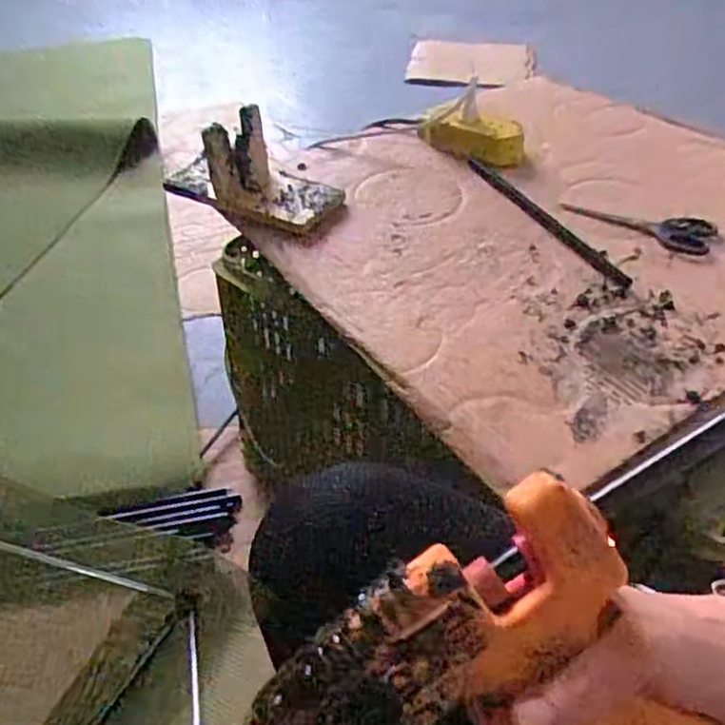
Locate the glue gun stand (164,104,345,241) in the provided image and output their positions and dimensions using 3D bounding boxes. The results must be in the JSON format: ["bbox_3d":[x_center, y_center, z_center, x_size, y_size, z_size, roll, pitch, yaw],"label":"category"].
[{"bbox_3d":[-0.119,-0.211,0.765,0.210,0.085,0.079,24,51,24],"label":"glue gun stand"}]

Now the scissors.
[{"bbox_3d":[0.285,-0.148,0.729,0.145,0.004,0.061,27,52,27],"label":"scissors"}]

